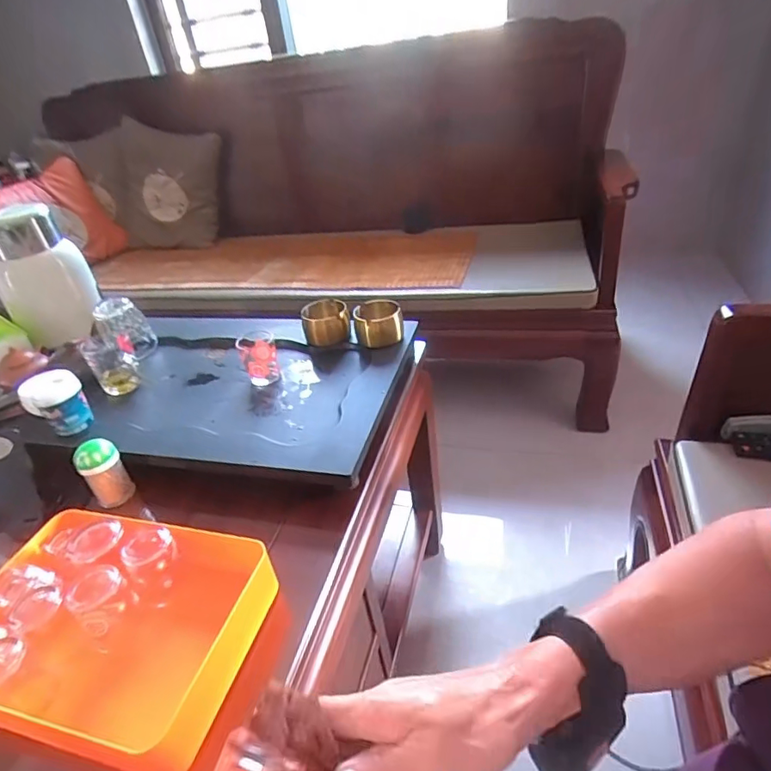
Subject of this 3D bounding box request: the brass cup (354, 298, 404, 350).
[{"bbox_3d":[-0.011,-0.101,0.828,0.074,0.052,0.062,-12,35,-7],"label":"brass cup"}]

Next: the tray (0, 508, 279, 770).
[{"bbox_3d":[-0.263,0.234,0.499,0.274,0.088,0.196,3,36,15],"label":"tray"}]

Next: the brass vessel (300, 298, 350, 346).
[{"bbox_3d":[-0.099,-0.105,0.851,0.077,0.053,0.064,-12,35,-7],"label":"brass vessel"}]

